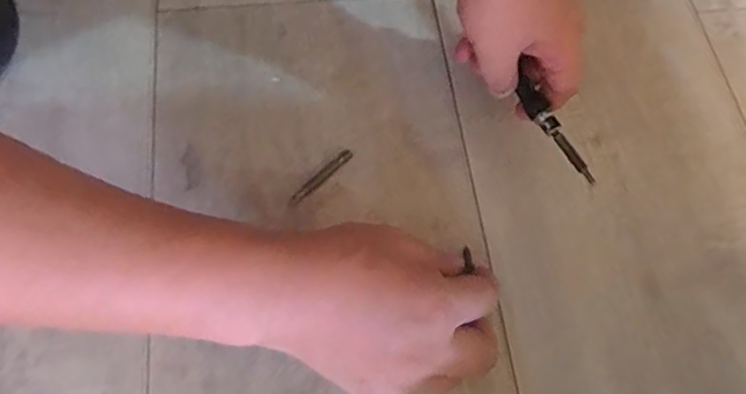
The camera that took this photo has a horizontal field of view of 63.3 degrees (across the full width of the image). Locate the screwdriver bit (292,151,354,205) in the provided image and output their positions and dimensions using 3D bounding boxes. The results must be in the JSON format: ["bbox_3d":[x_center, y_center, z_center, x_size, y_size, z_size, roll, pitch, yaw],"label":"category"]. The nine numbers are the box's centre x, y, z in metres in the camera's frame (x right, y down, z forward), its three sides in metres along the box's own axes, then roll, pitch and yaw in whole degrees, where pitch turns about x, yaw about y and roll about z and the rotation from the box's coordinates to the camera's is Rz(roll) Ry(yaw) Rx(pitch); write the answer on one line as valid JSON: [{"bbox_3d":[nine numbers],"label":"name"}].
[{"bbox_3d":[-0.032,-0.013,0.384,0.008,0.004,0.049,42,70,15],"label":"screwdriver bit"}]

